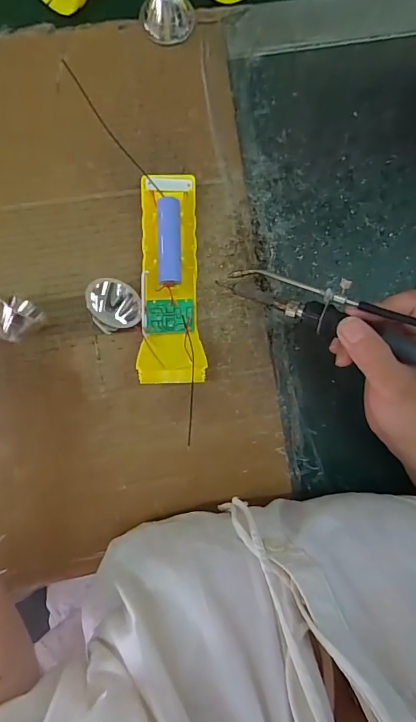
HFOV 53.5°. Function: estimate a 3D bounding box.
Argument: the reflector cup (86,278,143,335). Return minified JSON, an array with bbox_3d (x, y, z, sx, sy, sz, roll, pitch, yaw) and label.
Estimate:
[{"bbox_3d":[-0.070,-0.043,0.316,0.036,0.033,0.038,0,90,-3],"label":"reflector cup"}]

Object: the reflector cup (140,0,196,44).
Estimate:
[{"bbox_3d":[-0.031,-0.272,0.320,0.037,0.024,0.034,0,90,-3],"label":"reflector cup"}]

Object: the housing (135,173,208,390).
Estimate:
[{"bbox_3d":[-0.027,-0.062,0.320,0.048,0.031,0.157,1,90,-3],"label":"housing"}]

